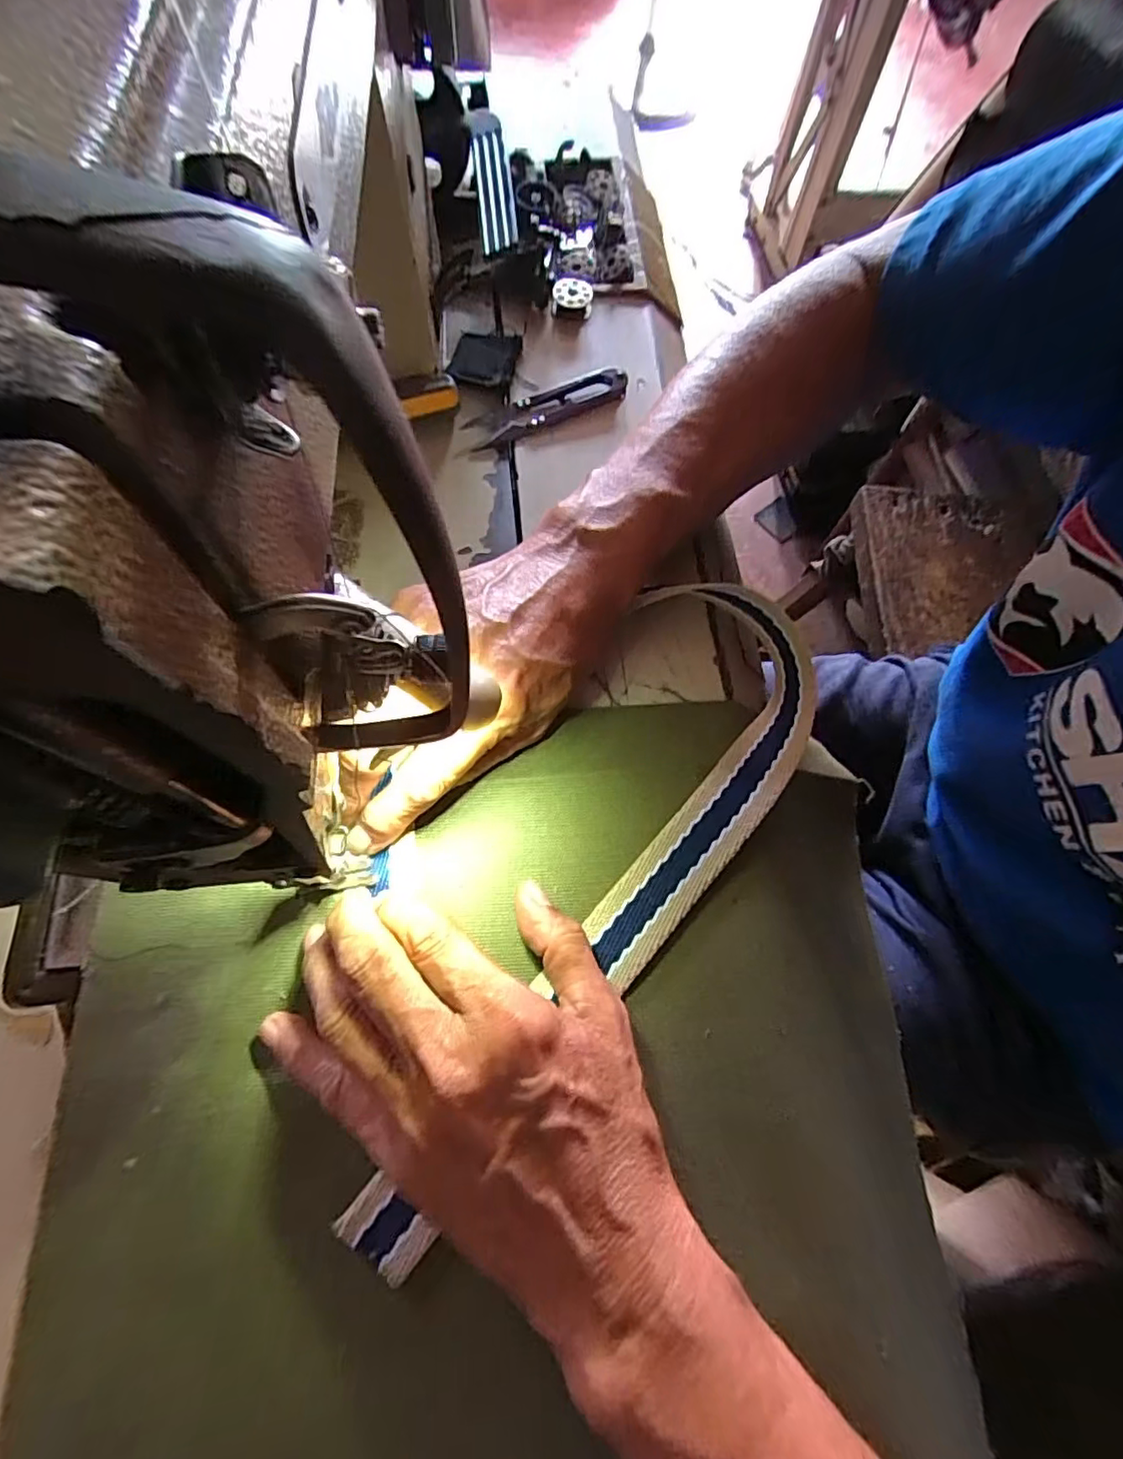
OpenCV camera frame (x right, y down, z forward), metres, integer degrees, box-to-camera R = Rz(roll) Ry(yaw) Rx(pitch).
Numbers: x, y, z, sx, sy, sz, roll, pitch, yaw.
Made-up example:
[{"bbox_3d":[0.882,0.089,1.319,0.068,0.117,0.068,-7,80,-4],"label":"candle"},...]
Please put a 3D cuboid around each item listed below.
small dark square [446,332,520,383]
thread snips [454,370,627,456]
[{"bbox_3d":[-0.046,-0.221,0.357,0.038,0.004,0.042,10,68,1],"label":"small dark square"},{"bbox_3d":[-0.010,-0.187,0.352,0.105,0.008,0.025,-27,72,-13],"label":"thread snips"}]

